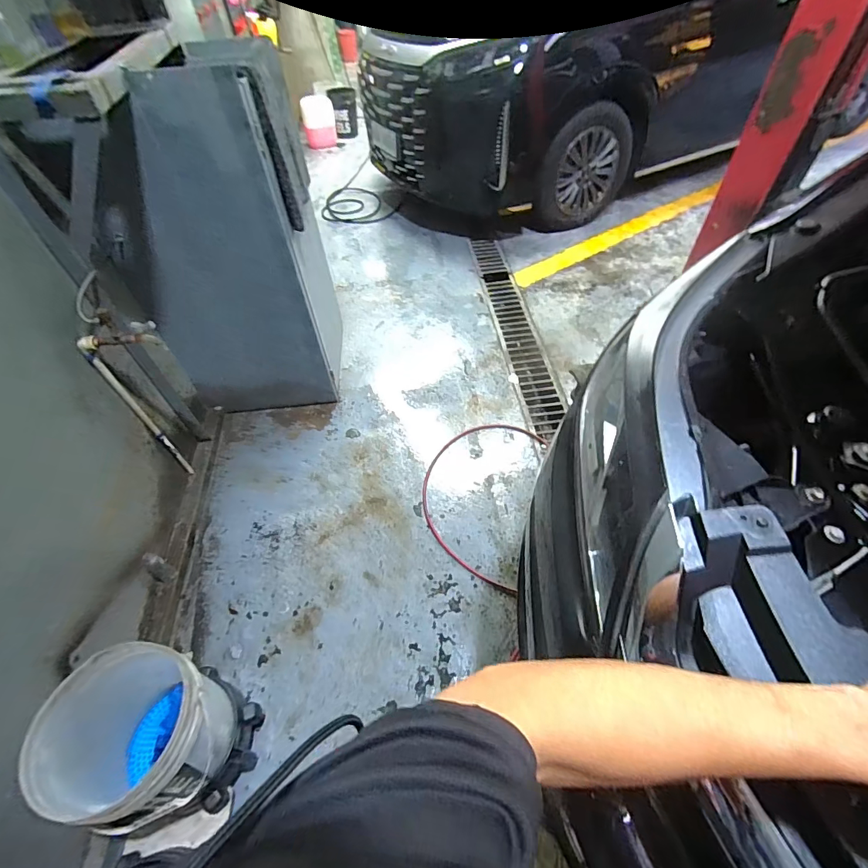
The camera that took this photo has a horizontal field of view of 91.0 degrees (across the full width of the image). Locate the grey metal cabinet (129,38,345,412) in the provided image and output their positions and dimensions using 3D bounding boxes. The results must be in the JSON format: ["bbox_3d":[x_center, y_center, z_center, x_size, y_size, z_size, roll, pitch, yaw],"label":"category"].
[{"bbox_3d":[-0.728,-0.646,1.602,0.588,1.122,0.523,-3,52,1],"label":"grey metal cabinet"}]

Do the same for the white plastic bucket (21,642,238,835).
[{"bbox_3d":[-0.629,0.659,0.938,0.271,0.295,0.311,12,54,12],"label":"white plastic bucket"}]

